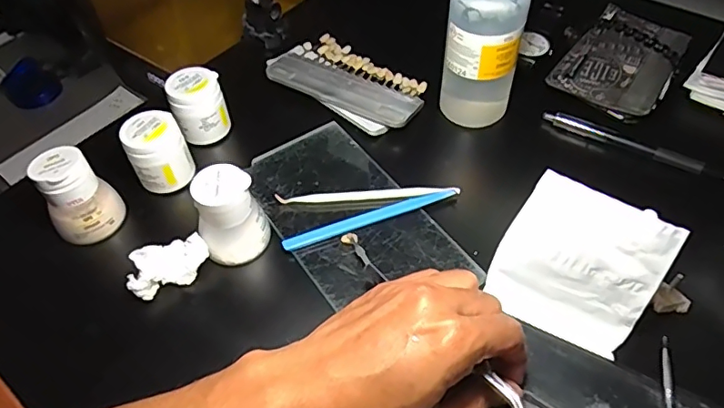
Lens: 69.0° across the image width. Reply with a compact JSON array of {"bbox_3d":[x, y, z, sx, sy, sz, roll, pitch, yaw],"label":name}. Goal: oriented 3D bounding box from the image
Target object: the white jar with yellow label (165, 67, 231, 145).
[{"bbox_3d":[-0.141,-0.084,0.457,0.044,0.052,0.042,-18,52,-11],"label":"white jar with yellow label"}]

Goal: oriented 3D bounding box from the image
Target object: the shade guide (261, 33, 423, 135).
[{"bbox_3d":[-0.011,-0.118,0.503,0.151,0.016,0.088,28,58,24],"label":"shade guide"}]

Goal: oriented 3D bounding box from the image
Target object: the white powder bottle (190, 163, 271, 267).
[{"bbox_3d":[-0.094,0.007,0.371,0.045,0.058,0.040,-24,53,-16],"label":"white powder bottle"}]

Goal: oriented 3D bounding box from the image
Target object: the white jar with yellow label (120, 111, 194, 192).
[{"bbox_3d":[-0.163,-0.041,0.423,0.044,0.054,0.039,-26,54,-17],"label":"white jar with yellow label"}]

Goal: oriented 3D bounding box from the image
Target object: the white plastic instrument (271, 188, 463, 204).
[{"bbox_3d":[0.005,-0.007,0.413,0.140,0.006,0.010,-2,50,2],"label":"white plastic instrument"}]

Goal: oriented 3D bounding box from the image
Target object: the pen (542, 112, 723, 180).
[{"bbox_3d":[0.224,-0.051,0.442,0.143,0.011,0.015,27,57,23],"label":"pen"}]

